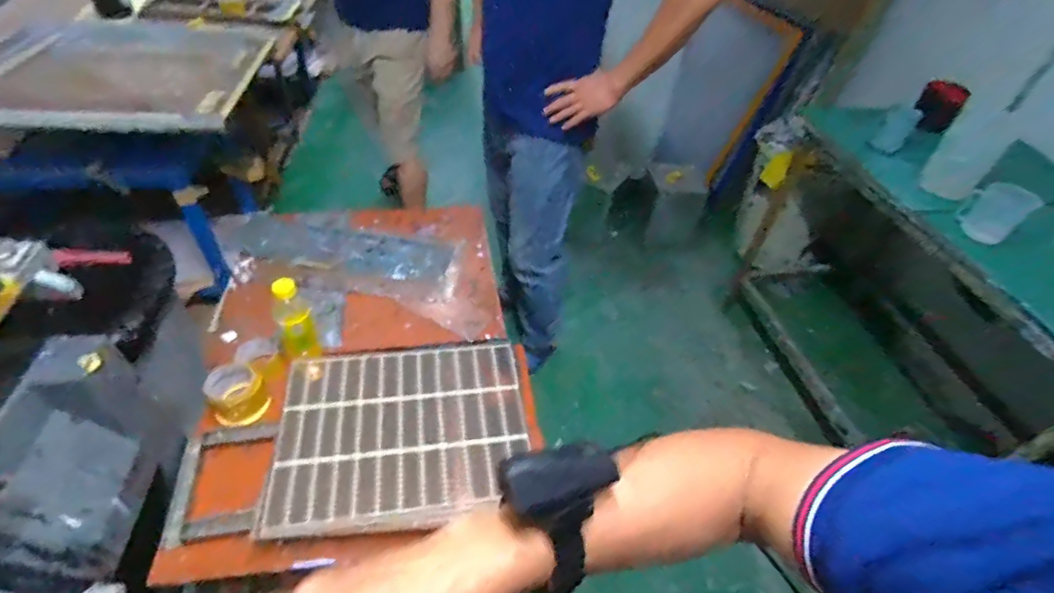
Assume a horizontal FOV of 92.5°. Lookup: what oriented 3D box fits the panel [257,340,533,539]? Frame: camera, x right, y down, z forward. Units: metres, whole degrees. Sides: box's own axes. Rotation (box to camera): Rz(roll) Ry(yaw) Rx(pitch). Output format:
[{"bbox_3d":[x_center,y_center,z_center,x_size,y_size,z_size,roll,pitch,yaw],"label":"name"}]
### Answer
[{"bbox_3d":[-0.226,0.239,0.940,0.449,0.043,0.355,-2,43,-9],"label":"panel"}]

